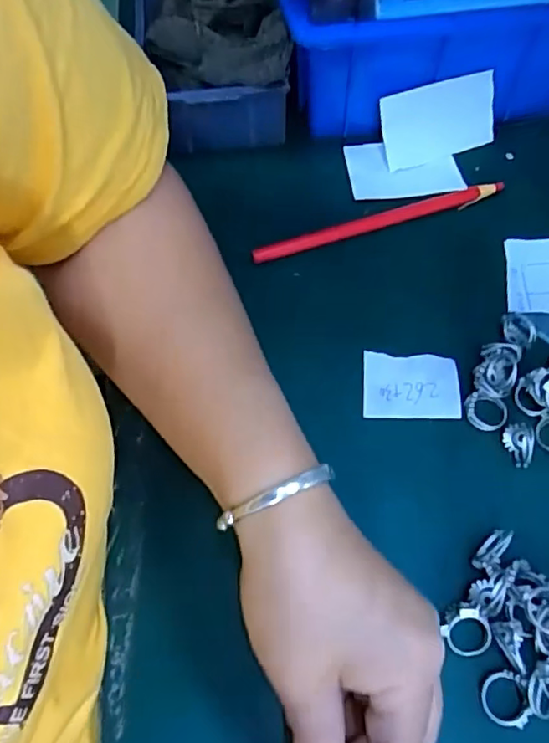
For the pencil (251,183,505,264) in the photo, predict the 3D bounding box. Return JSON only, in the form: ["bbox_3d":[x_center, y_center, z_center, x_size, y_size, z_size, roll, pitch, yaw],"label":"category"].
[{"bbox_3d":[0.066,-0.096,0.369,0.164,0.008,0.011,-17,66,-5],"label":"pencil"}]

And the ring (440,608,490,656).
[{"bbox_3d":[0.089,0.121,0.268,0.020,0.004,0.023,-33,96,5],"label":"ring"}]

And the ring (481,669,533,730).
[{"bbox_3d":[0.102,0.145,0.258,0.019,0.006,0.022,-4,65,1],"label":"ring"}]

